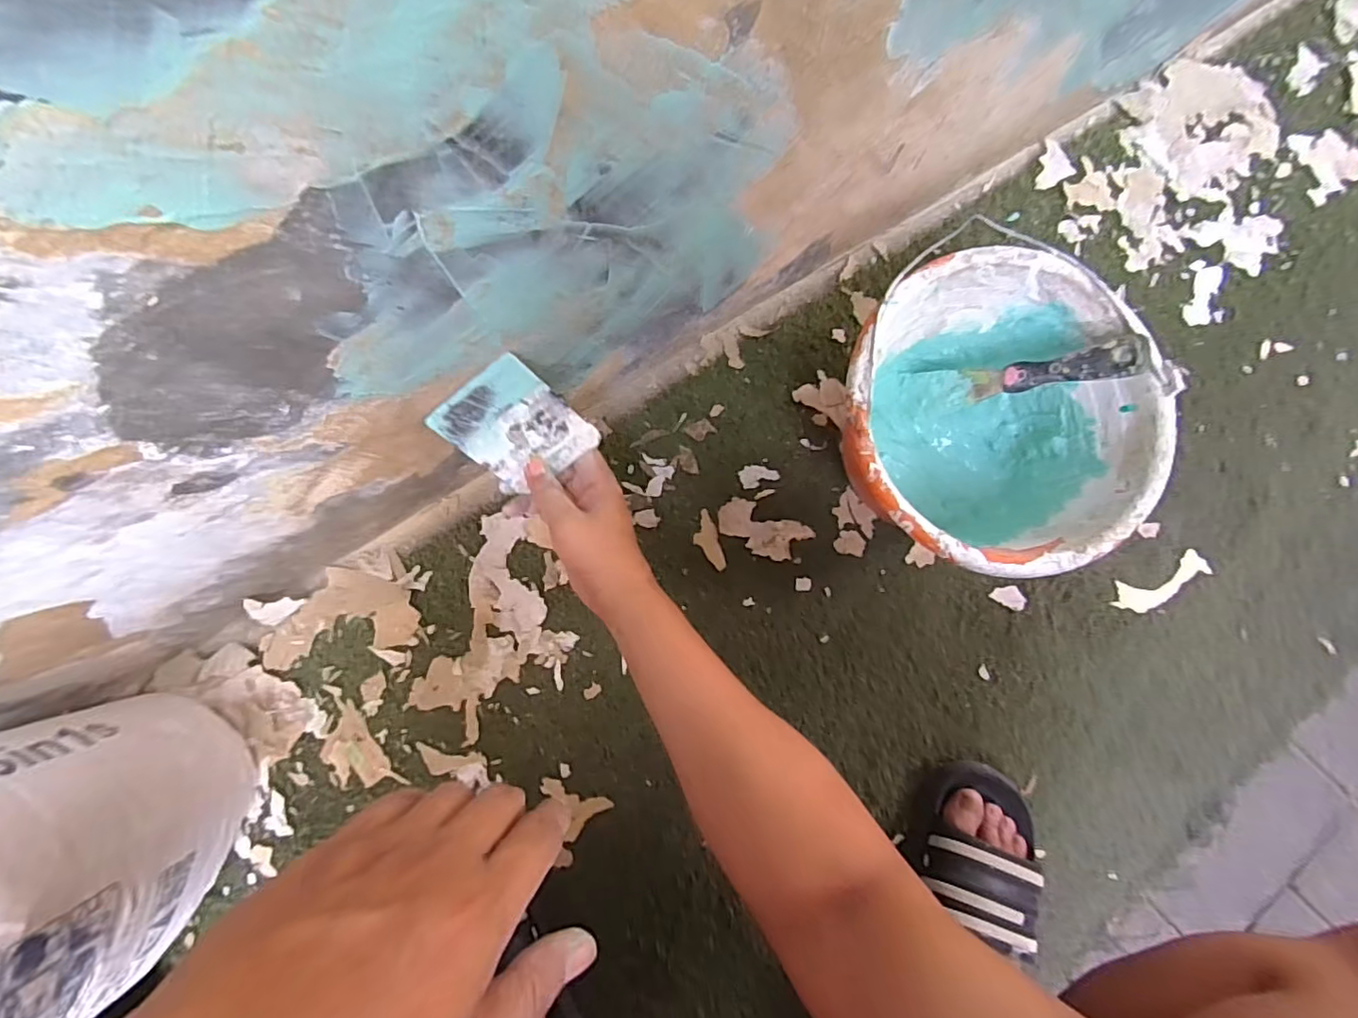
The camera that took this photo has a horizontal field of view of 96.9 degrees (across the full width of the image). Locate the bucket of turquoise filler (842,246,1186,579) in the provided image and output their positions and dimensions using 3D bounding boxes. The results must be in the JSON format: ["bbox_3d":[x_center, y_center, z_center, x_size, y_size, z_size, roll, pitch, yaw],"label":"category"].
[{"bbox_3d":[0.246,-0.067,0.522,0.235,0.166,0.241,0,83,-2],"label":"bucket of turquoise filler"}]

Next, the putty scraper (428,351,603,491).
[{"bbox_3d":[-0.119,-0.058,0.439,0.081,0.100,0.005,-33,48,10],"label":"putty scraper"}]

